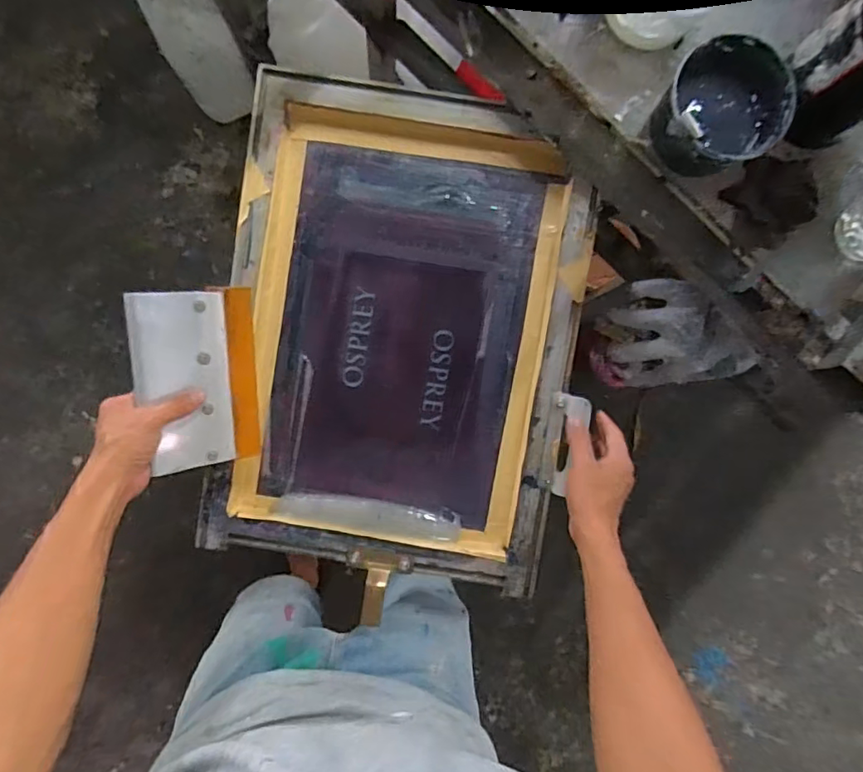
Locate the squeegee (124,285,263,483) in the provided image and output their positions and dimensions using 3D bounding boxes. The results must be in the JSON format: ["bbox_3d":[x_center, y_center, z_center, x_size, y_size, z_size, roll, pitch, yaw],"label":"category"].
[{"bbox_3d":[-0.246,-0.007,0.591,0.146,0.019,0.194,-8,105,-42],"label":"squeegee"}]

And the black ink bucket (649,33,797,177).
[{"bbox_3d":[0.277,-0.262,0.526,0.098,0.085,0.105,0,89,-3],"label":"black ink bucket"}]

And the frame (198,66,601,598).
[{"bbox_3d":[-0.038,-0.061,0.663,0.413,0.074,0.569,9,88,-3],"label":"frame"}]

